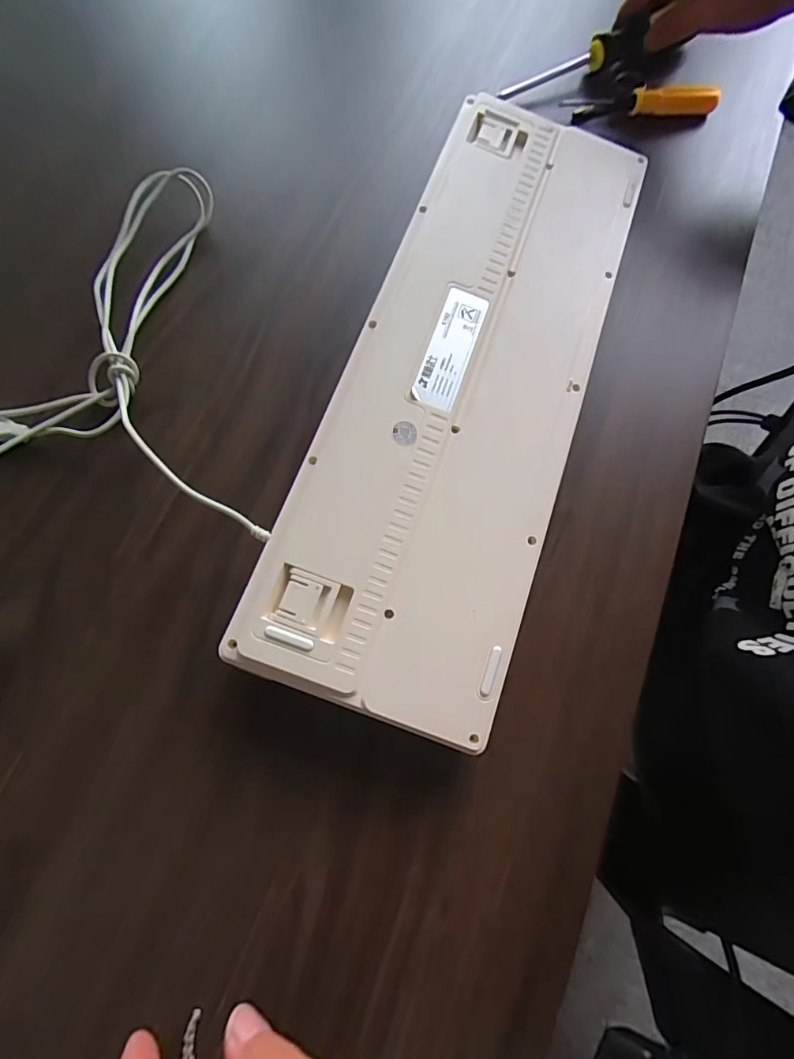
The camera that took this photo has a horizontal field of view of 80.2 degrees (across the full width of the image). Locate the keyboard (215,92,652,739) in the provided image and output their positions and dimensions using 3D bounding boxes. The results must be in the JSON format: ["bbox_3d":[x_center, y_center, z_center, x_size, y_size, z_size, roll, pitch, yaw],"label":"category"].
[{"bbox_3d":[0.043,-0.094,0.288,0.141,0.040,0.396,20,74,4],"label":"keyboard"}]

